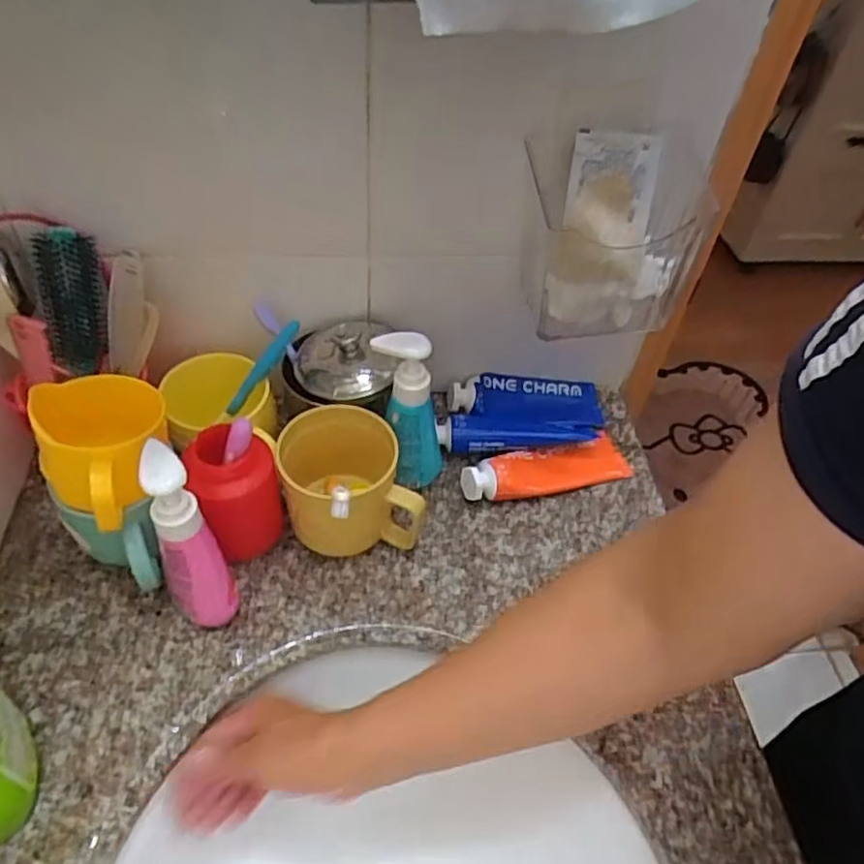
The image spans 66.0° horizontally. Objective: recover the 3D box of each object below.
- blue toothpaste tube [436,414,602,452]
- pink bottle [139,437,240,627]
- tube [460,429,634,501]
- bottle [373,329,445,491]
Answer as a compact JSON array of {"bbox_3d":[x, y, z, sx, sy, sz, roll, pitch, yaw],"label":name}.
[{"bbox_3d":[0.079,-0.001,0.582,0.149,0.027,0.038,-2,50,-6],"label":"blue toothpaste tube"},{"bbox_3d":[-0.156,0.074,0.422,0.035,0.148,0.049,-30,58,-26],"label":"pink bottle"},{"bbox_3d":[0.100,0.029,0.566,0.153,0.029,0.047,-16,53,-17],"label":"tube"},{"bbox_3d":[-0.015,-0.009,0.505,0.048,0.150,0.038,-15,53,-16],"label":"bottle"}]

